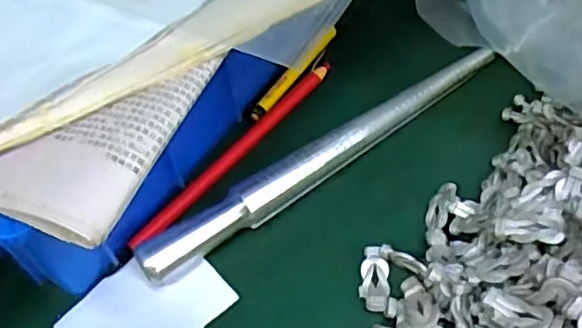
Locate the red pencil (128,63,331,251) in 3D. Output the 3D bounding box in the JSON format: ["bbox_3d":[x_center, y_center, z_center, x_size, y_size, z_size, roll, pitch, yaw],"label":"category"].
[{"bbox_3d":[-0.032,-0.009,0.362,0.012,0.007,0.161,32,62,26],"label":"red pencil"}]

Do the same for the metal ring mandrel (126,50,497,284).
[{"bbox_3d":[0.023,-0.005,0.346,0.233,0.023,0.017,-32,57,-17],"label":"metal ring mandrel"}]

